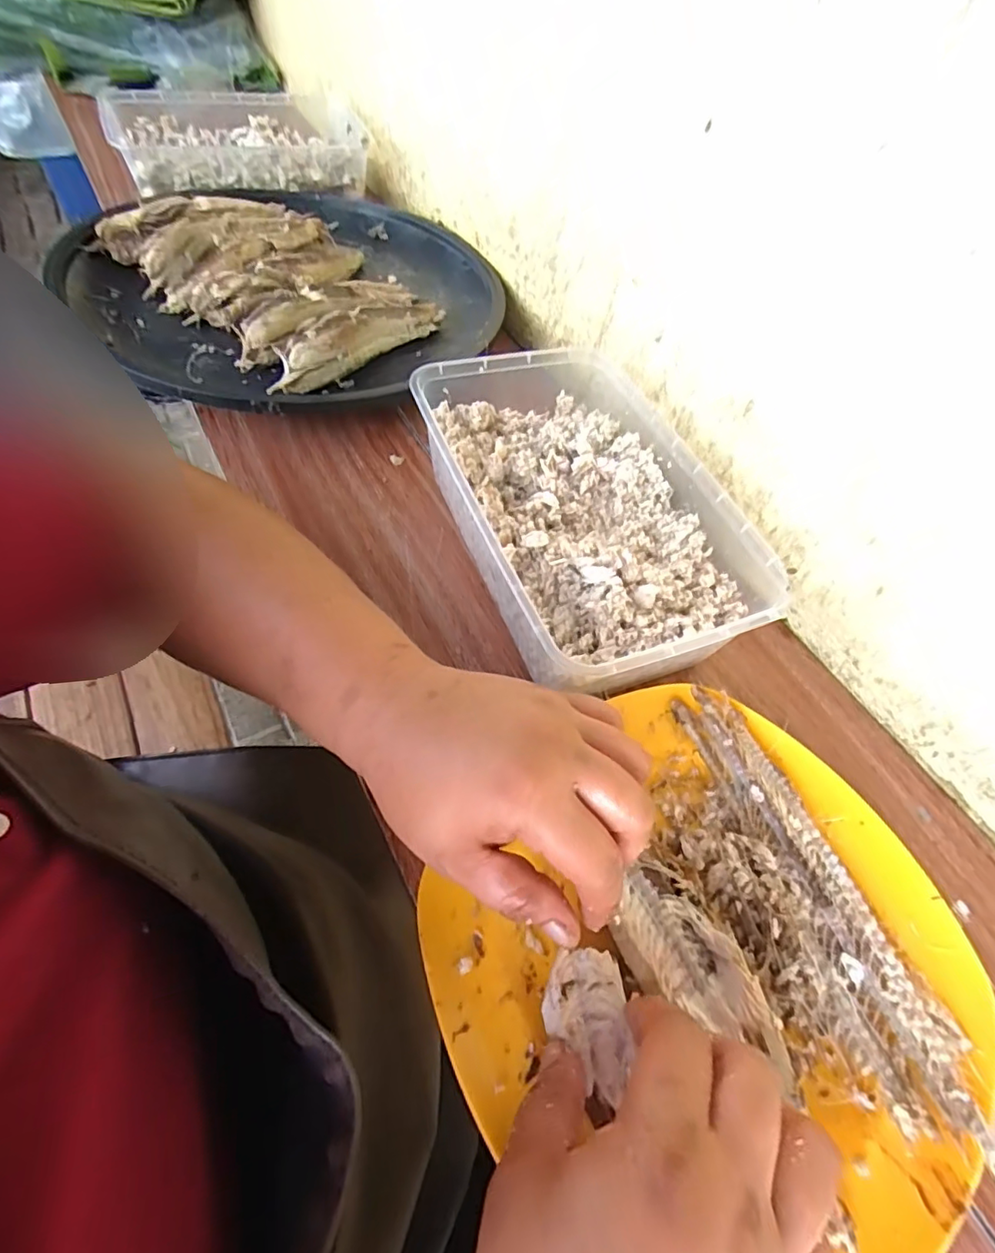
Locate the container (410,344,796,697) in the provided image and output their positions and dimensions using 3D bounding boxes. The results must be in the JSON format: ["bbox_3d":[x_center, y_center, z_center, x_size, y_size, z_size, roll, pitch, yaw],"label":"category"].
[{"bbox_3d":[0.054,-0.080,0.377,0.162,0.072,0.260,-15,60,-18],"label":"container"}]

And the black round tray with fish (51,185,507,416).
[{"bbox_3d":[-0.184,-0.315,0.518,0.367,0.065,0.350,4,56,-7],"label":"black round tray with fish"}]

